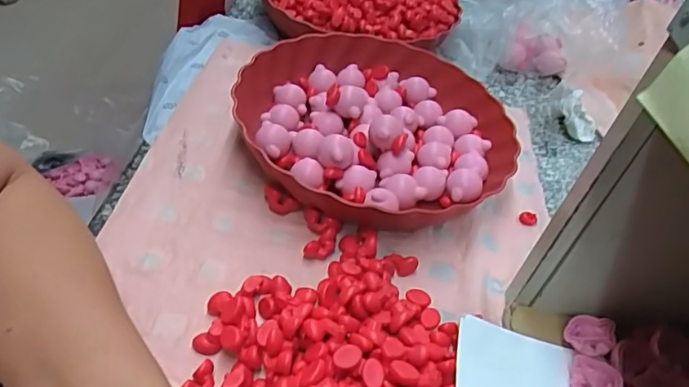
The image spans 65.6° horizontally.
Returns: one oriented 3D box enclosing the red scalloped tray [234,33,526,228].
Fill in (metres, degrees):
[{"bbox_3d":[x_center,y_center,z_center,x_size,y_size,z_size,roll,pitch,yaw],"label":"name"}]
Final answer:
[{"bbox_3d":[0.031,-0.062,0.476,0.236,0.042,0.235,-1,45,-14],"label":"red scalloped tray"}]

